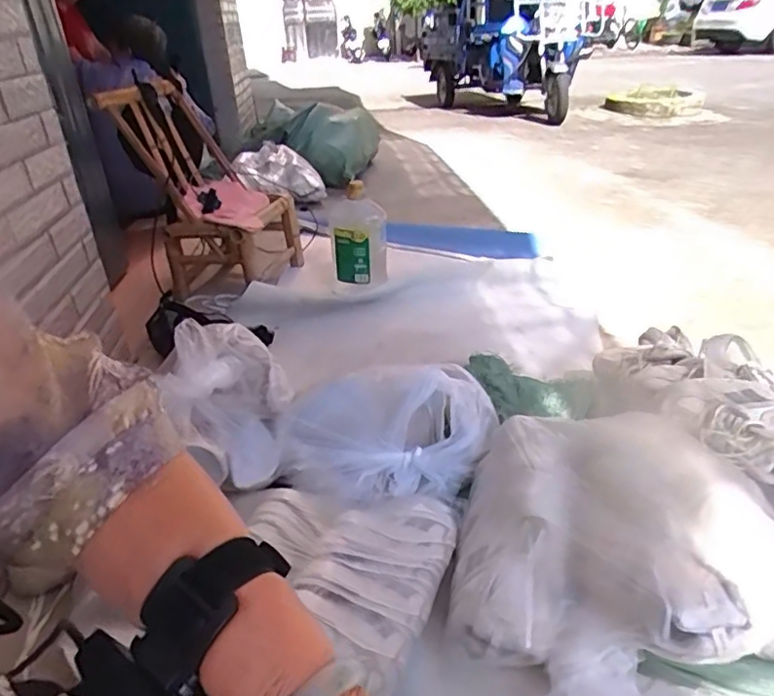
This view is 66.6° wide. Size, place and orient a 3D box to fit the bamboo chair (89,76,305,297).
[{"bbox_3d":[-0.536,-0.486,1.806,0.412,0.561,0.406,4,30,12],"label":"bamboo chair"}]

